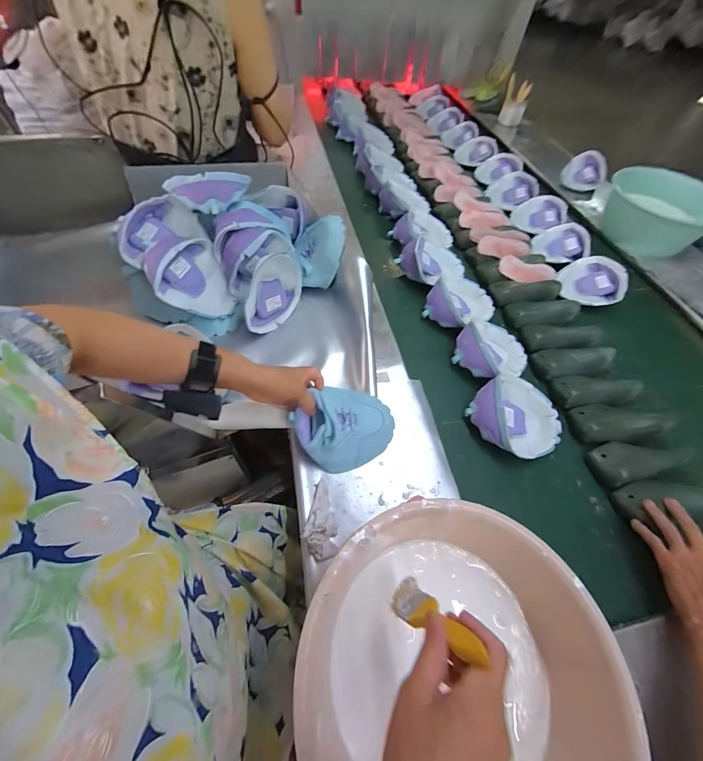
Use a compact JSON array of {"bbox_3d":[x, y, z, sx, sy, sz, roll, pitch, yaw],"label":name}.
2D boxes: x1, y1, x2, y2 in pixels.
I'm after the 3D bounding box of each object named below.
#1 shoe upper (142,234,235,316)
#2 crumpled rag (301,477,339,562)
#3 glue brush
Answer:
[{"bbox_3d":[-0.301,-0.195,0.614,0.065,0.159,0.141,0,91,37],"label":"shoe upper"},{"bbox_3d":[-0.043,0.194,0.453,0.045,0.032,0.105,-4,57,1],"label":"crumpled rag"},{"bbox_3d":[0.073,0.222,0.299,0.037,0.146,0.017,-21,78,-18],"label":"glue brush"}]

